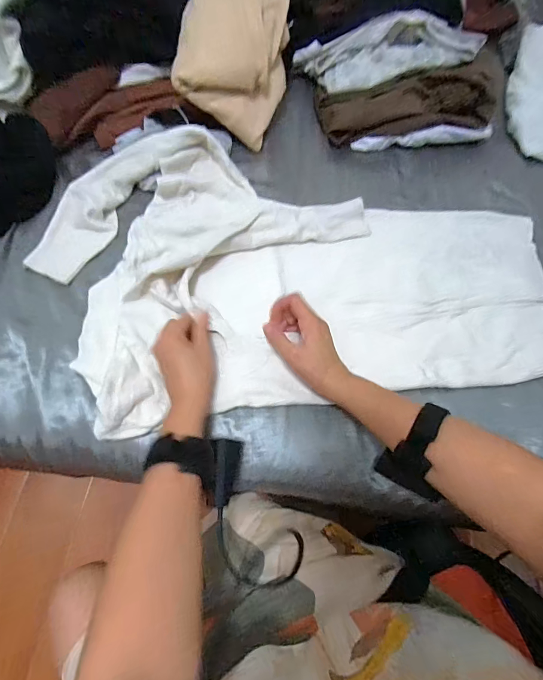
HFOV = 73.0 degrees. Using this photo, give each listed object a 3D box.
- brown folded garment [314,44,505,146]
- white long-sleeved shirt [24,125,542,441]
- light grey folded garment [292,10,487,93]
[{"bbox_3d":[0.224,-0.392,0.604,0.283,0.063,0.107,-7,69,8],"label":"brown folded garment"},{"bbox_3d":[0.045,-0.111,0.499,0.688,0.054,0.393,-7,69,-6],"label":"white long-sleeved shirt"},{"bbox_3d":[0.194,-0.472,0.609,0.296,0.079,0.096,0,69,-3],"label":"light grey folded garment"}]

